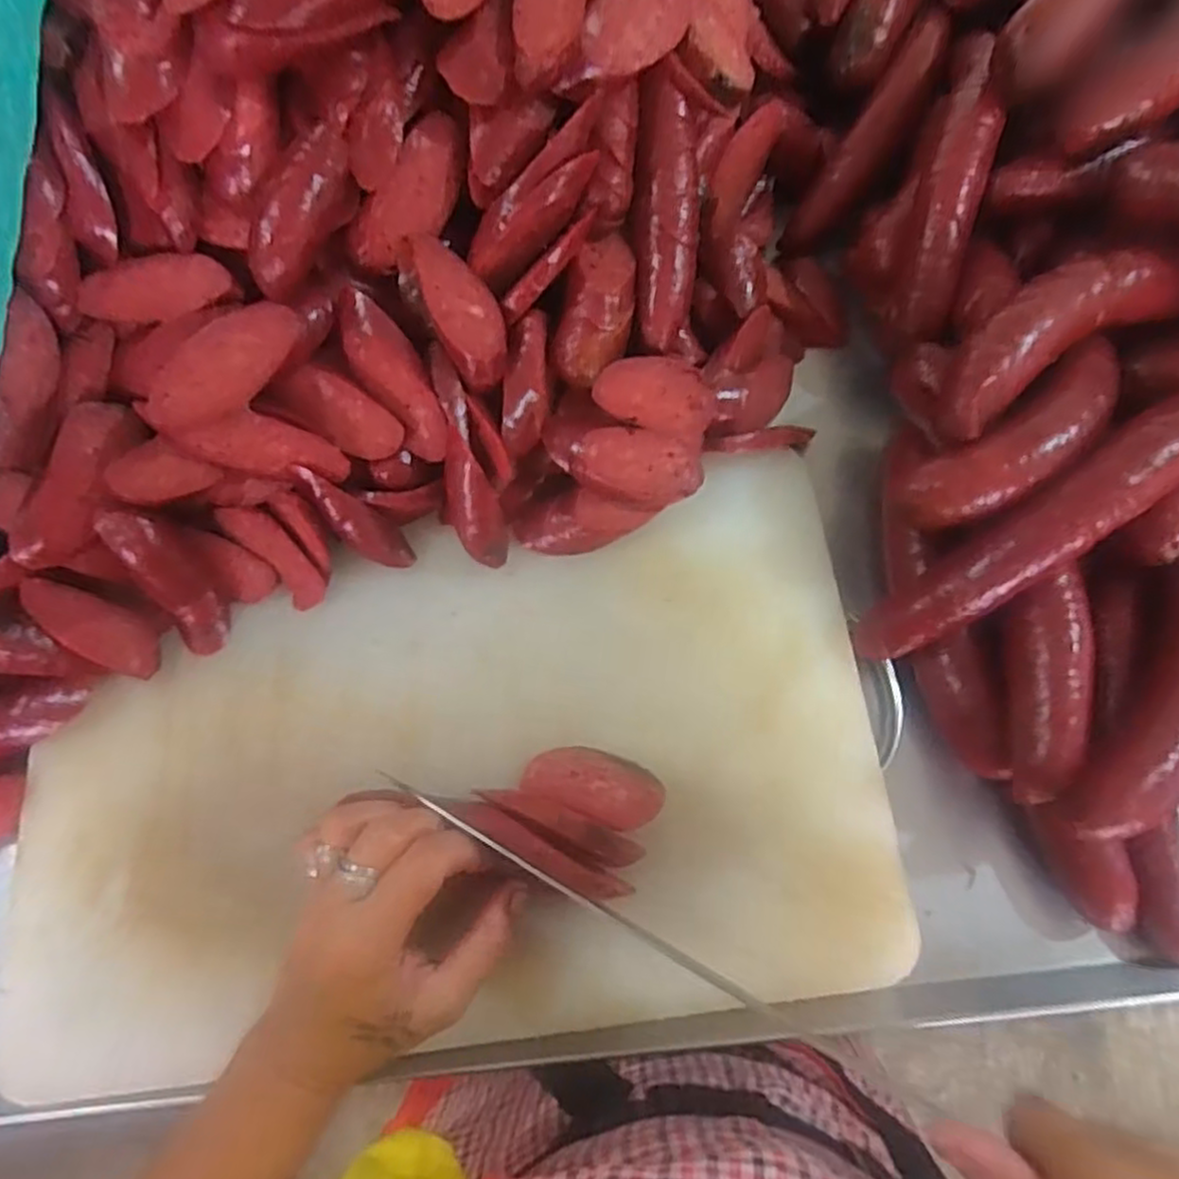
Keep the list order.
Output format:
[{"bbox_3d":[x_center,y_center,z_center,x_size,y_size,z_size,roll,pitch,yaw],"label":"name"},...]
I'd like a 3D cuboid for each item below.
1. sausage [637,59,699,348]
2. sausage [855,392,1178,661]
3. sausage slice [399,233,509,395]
[{"bbox_3d":[0.045,-0.212,0.423,0.034,0.031,0.148,1,92,1],"label":"sausage"},{"bbox_3d":[0.228,-0.029,0.377,0.202,0.046,0.041,-38,74,12],"label":"sausage"},{"bbox_3d":[-0.070,-0.148,0.390,0.036,0.019,0.087,-31,89,-9],"label":"sausage slice"}]

